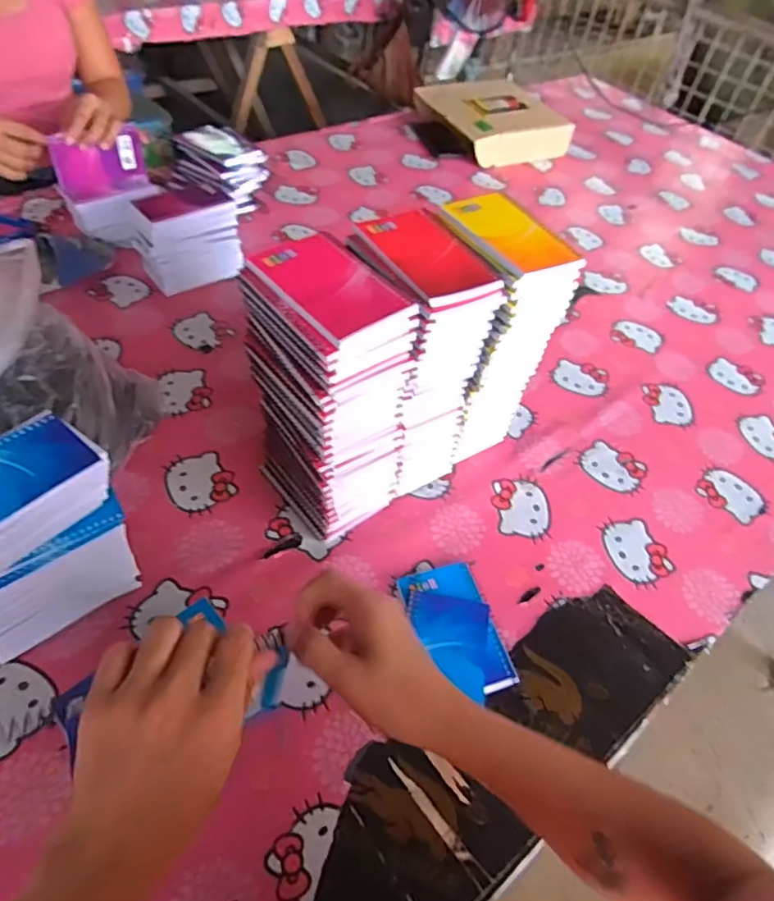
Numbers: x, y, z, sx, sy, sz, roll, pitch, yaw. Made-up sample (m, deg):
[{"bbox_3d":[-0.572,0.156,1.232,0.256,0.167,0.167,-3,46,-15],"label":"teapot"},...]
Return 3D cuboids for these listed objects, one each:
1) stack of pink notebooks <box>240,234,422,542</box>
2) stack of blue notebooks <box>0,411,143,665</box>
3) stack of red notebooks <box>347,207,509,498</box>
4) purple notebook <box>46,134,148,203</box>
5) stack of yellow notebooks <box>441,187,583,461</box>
[{"bbox_3d":[-0.060,-0.045,0.589,0.097,0.284,0.129,-30,59,-27],"label":"stack of pink notebooks"},{"bbox_3d":[-0.314,0.083,0.526,0.150,0.177,0.102,-33,61,-29],"label":"stack of blue notebooks"},{"bbox_3d":[0.021,-0.084,0.638,0.097,0.296,0.131,-25,58,-26],"label":"stack of red notebooks"},{"bbox_3d":[-0.455,-0.452,0.940,0.133,0.092,0.013,-19,56,-28],"label":"purple notebook"},{"bbox_3d":[0.110,-0.117,0.674,0.094,0.293,0.134,-16,54,-19],"label":"stack of yellow notebooks"}]

